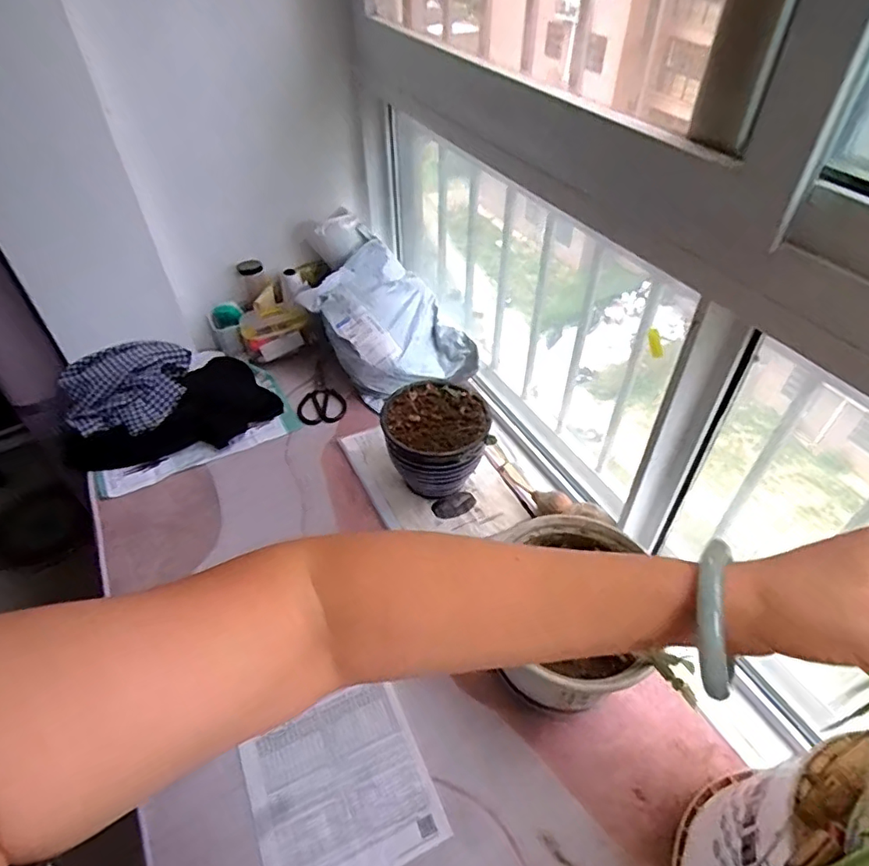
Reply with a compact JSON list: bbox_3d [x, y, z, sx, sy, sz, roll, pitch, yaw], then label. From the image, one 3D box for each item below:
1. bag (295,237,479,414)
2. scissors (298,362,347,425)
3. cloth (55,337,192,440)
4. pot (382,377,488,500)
[{"bbox_3d":[-0.109,-0.219,1.207,0.267,0.176,0.344,-24,50,-21],"label":"bag"},{"bbox_3d":[-0.238,-0.083,1.207,0.096,0.017,0.173,-4,46,-3],"label":"scissors"},{"bbox_3d":[-0.627,-0.087,1.119,0.245,0.085,0.197,-4,46,-4],"label":"cloth"},{"bbox_3d":[0.002,0.025,0.991,0.170,0.174,0.161,0,46,0],"label":"pot"}]

